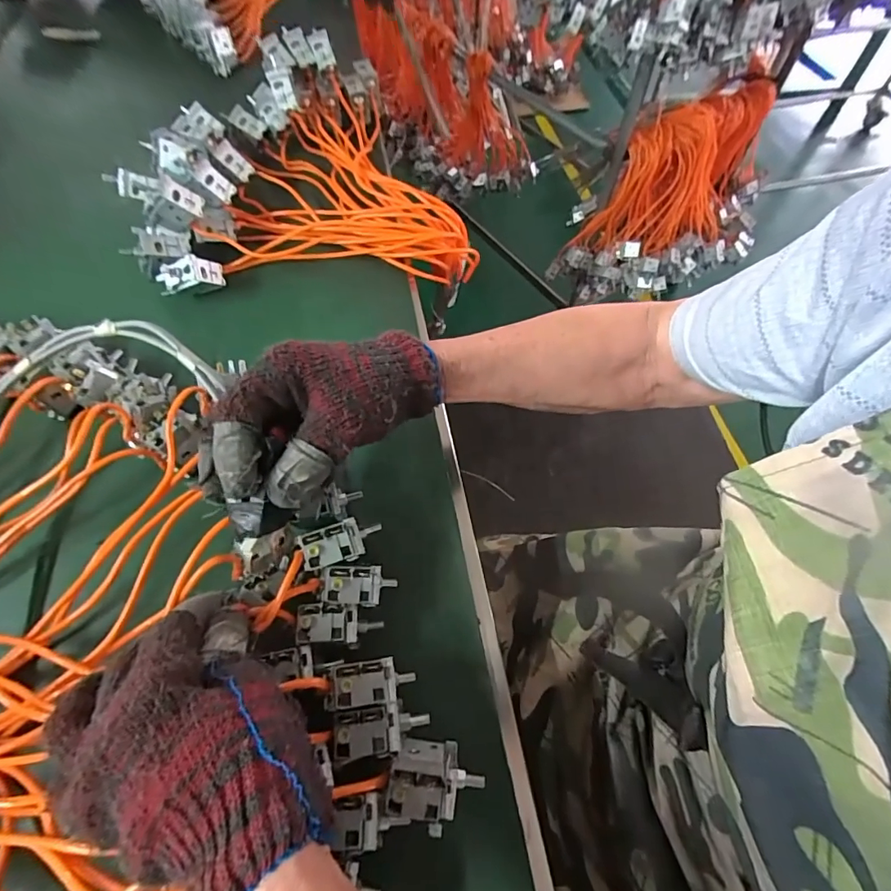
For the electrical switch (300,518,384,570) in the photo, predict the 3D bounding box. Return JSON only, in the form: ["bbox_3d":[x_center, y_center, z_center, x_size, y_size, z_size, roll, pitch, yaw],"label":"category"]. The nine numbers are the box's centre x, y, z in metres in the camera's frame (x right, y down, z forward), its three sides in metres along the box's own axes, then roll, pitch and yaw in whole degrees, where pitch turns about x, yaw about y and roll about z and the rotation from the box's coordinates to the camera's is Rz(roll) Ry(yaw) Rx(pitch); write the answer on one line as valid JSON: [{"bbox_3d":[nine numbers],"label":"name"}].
[{"bbox_3d":[-0.069,0.064,0.317,0.052,0.016,0.025,-14,79,-25],"label":"electrical switch"}]

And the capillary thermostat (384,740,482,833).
[{"bbox_3d":[-0.005,0.196,0.277,0.054,0.046,0.041,2,60,1],"label":"capillary thermostat"}]

